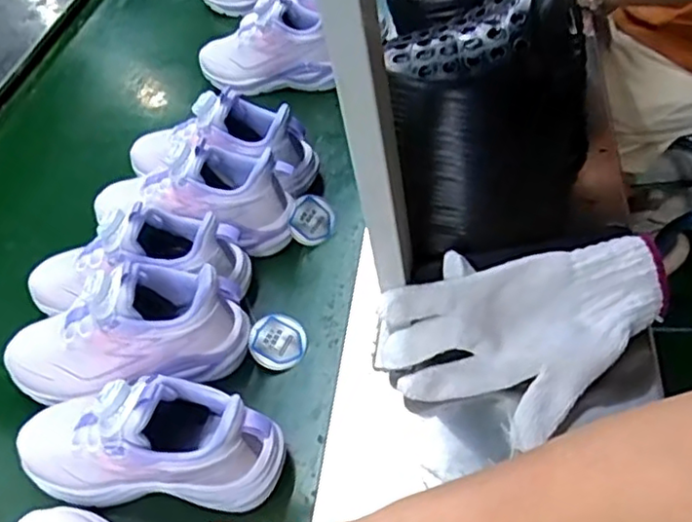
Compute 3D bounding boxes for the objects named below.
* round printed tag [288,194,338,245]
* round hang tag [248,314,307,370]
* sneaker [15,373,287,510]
[{"bbox_3d":[-0.033,-0.041,0.641,0.051,0.048,0.007,0,4,-26],"label":"round printed tag"},{"bbox_3d":[-0.059,0.070,0.560,0.049,0.004,0.049,5,63,-11],"label":"round hang tag"},{"bbox_3d":[-0.154,0.129,0.463,0.207,0.094,0.073,-2,49,10],"label":"sneaker"}]

